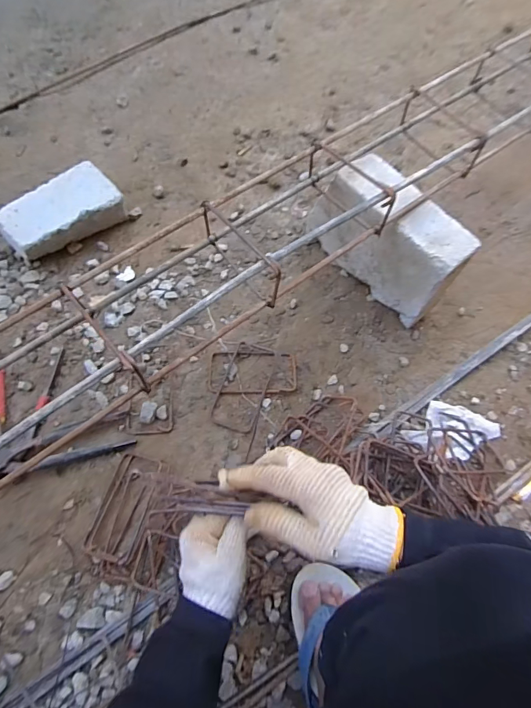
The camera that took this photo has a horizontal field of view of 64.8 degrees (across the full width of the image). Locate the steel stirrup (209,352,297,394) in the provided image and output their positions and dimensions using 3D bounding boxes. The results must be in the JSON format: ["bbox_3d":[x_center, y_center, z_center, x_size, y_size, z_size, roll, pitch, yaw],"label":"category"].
[{"bbox_3d":[-0.020,0.030,0.701,0.148,0.009,0.072,-1,68,-3],"label":"steel stirrup"}]

